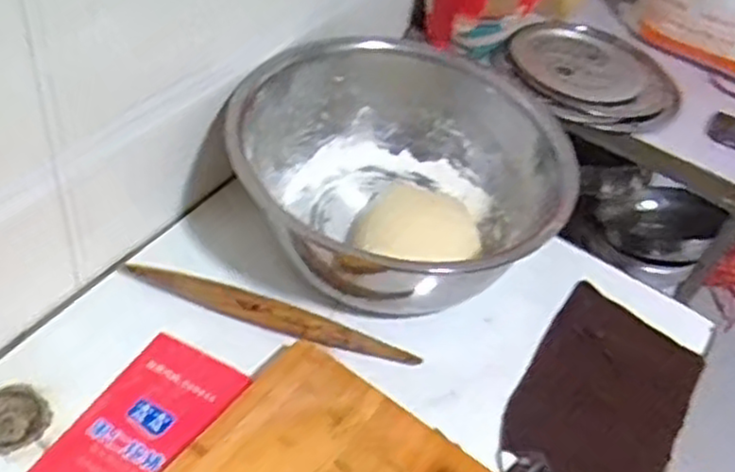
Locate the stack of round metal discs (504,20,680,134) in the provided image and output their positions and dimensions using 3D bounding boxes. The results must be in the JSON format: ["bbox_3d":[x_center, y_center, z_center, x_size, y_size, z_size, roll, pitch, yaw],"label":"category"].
[{"bbox_3d":[0.369,-0.264,1.183,0.258,0.033,0.259,39,51,24],"label":"stack of round metal discs"}]

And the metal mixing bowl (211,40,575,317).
[{"bbox_3d":[0.039,-0.062,0.900,0.367,0.176,0.358,6,46,-6],"label":"metal mixing bowl"}]

